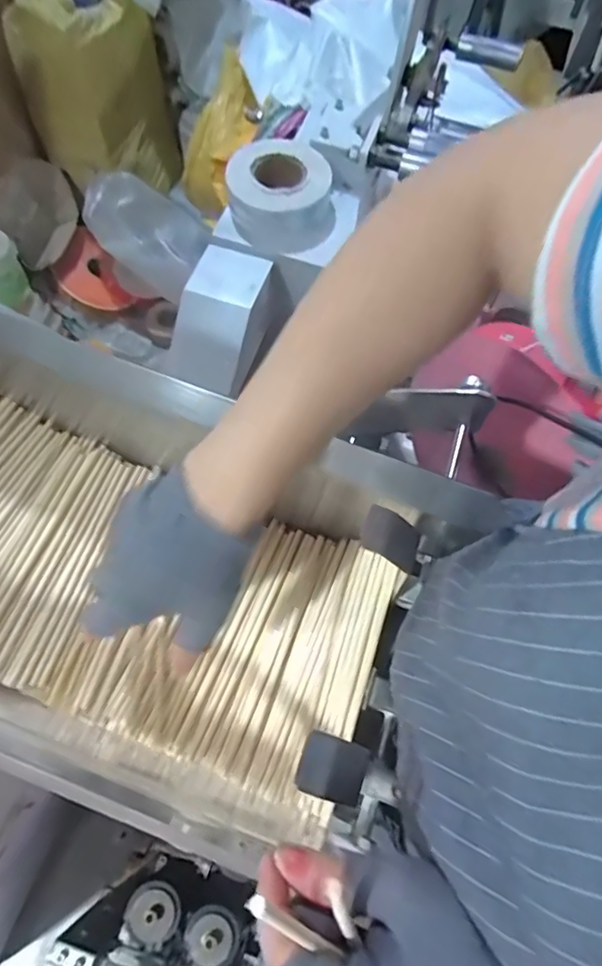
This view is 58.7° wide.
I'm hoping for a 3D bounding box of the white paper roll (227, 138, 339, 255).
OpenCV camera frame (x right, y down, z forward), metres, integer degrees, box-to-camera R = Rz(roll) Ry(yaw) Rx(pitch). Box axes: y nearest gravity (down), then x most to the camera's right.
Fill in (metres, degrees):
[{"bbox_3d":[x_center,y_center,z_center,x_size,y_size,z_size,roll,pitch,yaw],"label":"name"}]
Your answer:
[{"bbox_3d":[-0.033,-0.464,0.862,0.167,0.078,0.174,1,65,-2],"label":"white paper roll"}]

